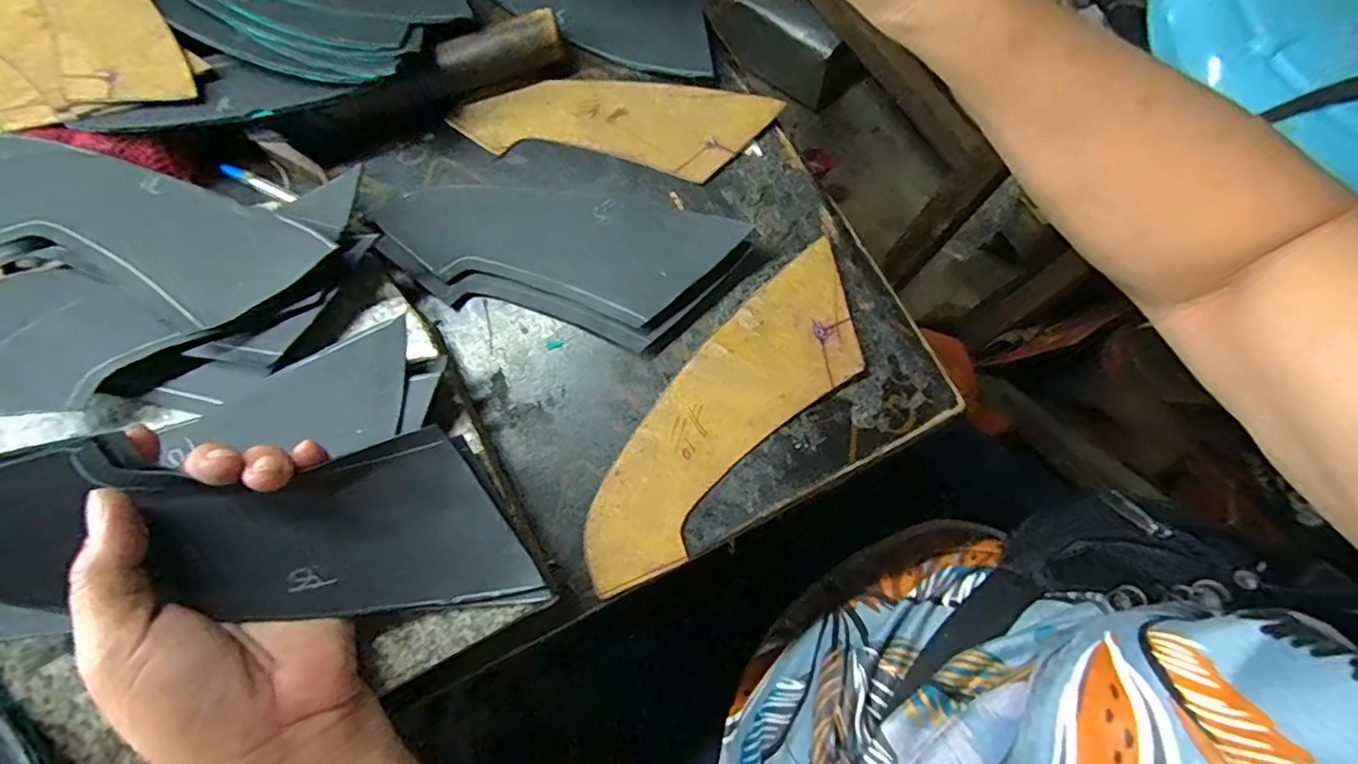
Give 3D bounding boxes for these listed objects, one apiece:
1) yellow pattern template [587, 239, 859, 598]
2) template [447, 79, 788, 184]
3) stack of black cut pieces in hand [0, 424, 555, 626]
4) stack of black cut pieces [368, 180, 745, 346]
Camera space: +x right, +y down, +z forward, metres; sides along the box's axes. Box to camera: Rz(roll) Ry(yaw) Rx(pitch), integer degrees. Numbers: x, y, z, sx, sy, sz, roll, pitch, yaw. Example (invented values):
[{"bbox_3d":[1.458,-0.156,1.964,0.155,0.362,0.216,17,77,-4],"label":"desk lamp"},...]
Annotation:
[{"bbox_3d":[0.022,0.015,0.284,0.062,0.005,0.189,43,82,13],"label":"yellow pattern template"},{"bbox_3d":[-0.037,-0.151,0.334,0.177,0.006,0.056,10,78,6],"label":"template"},{"bbox_3d":[-0.157,0.054,0.229,0.198,0.024,0.070,8,67,-21],"label":"stack of black cut pieces in hand"},{"bbox_3d":[-0.063,-0.071,0.313,0.186,0.019,0.081,14,69,7],"label":"stack of black cut pieces"}]

